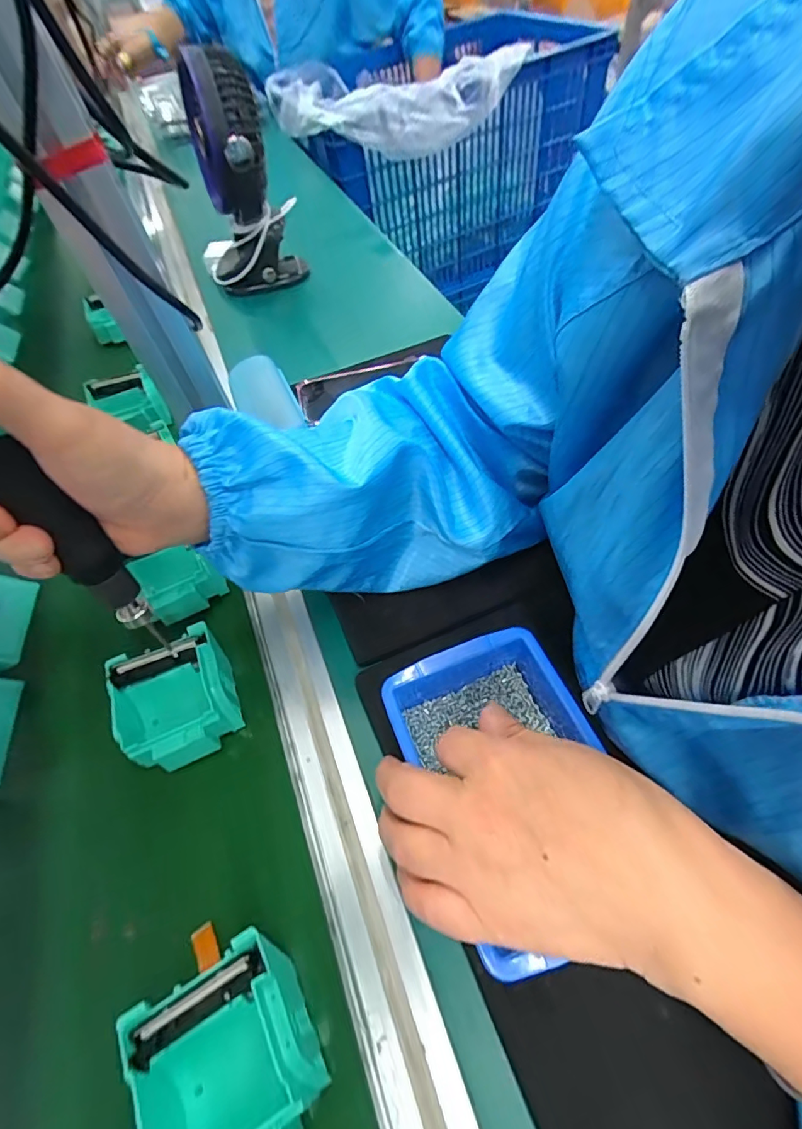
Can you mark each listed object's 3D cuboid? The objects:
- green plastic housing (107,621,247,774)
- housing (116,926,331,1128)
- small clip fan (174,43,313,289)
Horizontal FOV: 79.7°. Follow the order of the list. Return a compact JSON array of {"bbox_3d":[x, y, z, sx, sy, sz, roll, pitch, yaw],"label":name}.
[{"bbox_3d":[-0.158,0.097,0.338,0.078,0.040,0.081,-24,58,-11],"label":"green plastic housing"},{"bbox_3d":[-0.083,0.238,0.232,0.075,0.035,0.078,-29,59,-13],"label":"housing"},{"bbox_3d":[-0.213,-0.483,0.609,0.126,0.222,0.139,-19,57,-8],"label":"small clip fan"}]

